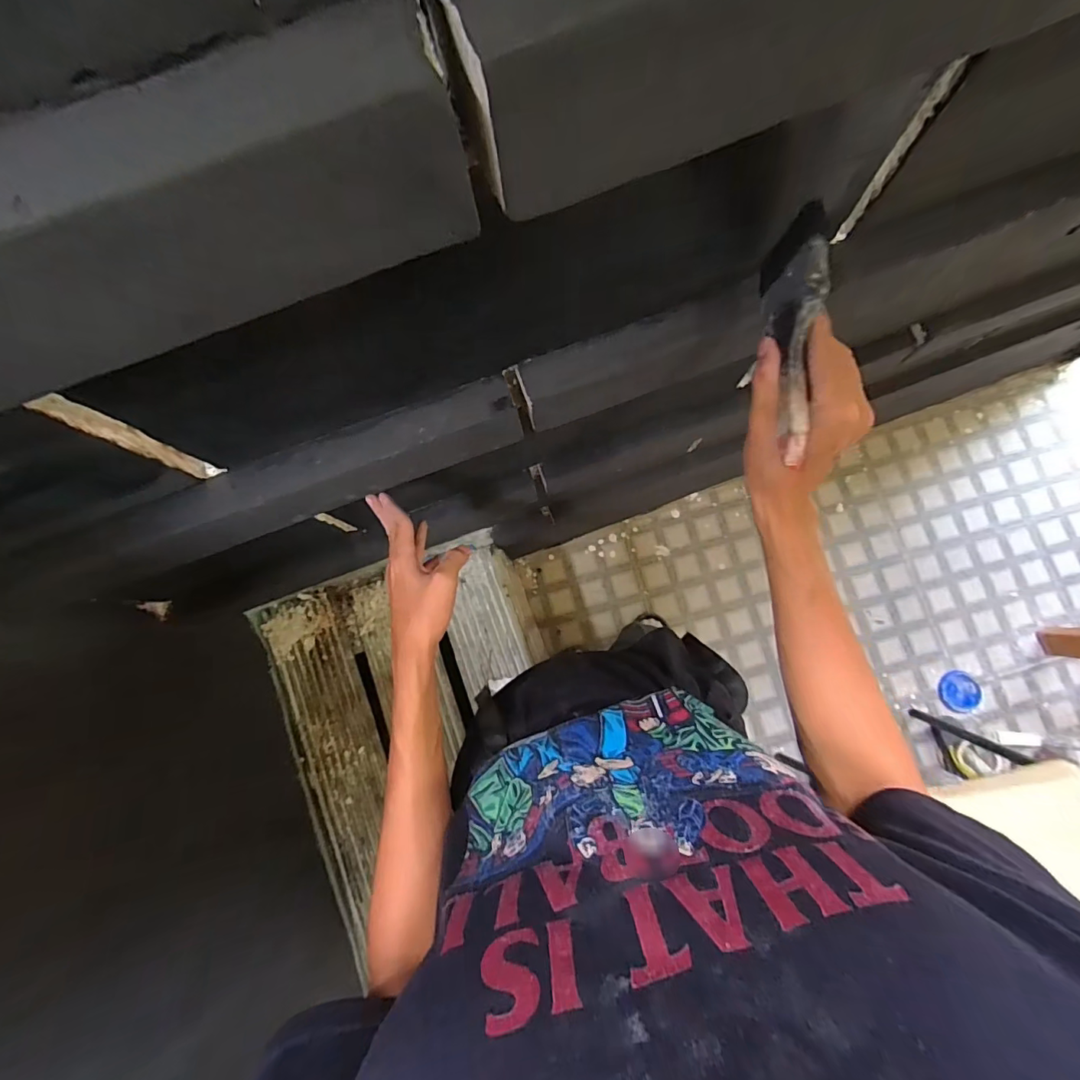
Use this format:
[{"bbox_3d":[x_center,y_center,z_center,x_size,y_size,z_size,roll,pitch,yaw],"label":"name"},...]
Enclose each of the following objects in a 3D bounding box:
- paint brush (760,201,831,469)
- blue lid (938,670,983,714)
[{"bbox_3d":[0.189,-0.149,0.361,0.018,0.065,0.181,4,82,1],"label":"paint brush"},{"bbox_3d":[1.251,0.453,1.441,0.131,0.012,0.113,20,86,2],"label":"blue lid"}]

